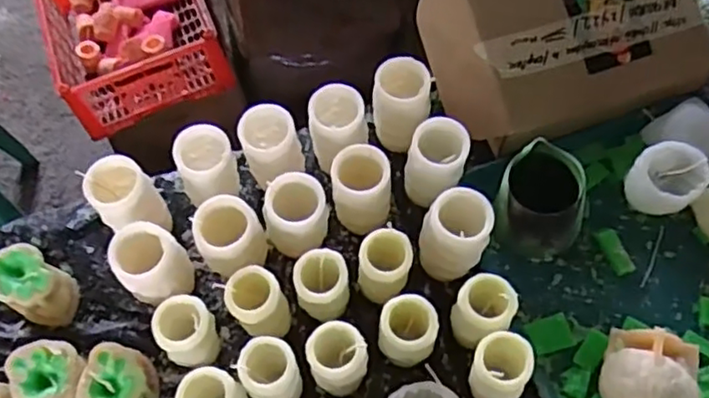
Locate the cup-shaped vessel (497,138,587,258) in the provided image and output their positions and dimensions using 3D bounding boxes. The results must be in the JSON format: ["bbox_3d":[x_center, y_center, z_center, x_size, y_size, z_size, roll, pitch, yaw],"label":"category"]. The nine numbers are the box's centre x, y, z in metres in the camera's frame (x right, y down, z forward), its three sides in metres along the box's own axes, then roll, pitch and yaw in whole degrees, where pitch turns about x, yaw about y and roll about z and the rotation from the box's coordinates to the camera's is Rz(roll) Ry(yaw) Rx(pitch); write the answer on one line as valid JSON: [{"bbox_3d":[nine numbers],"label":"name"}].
[{"bbox_3d":[0.188,0.007,0.665,0.081,0.089,0.091,-37,68,-14],"label":"cup-shaped vessel"}]

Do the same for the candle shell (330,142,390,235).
[{"bbox_3d":[0.008,-0.009,0.670,0.057,0.082,0.061,-1,64,2],"label":"candle shell"}]

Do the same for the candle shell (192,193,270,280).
[{"bbox_3d":[-0.126,0.048,0.669,0.068,0.104,0.061,-15,64,-5],"label":"candle shell"}]

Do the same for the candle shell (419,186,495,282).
[{"bbox_3d":[0.102,0.039,0.661,0.066,0.098,0.067,17,66,11],"label":"candle shell"}]

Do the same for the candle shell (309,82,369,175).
[{"bbox_3d":[-0.016,-0.075,0.707,0.057,0.088,0.061,-1,64,2],"label":"candle shell"}]

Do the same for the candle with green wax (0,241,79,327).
[{"bbox_3d":[-0.335,0.092,0.681,0.071,0.073,0.061,29,69,15],"label":"candle with green wax"}]

